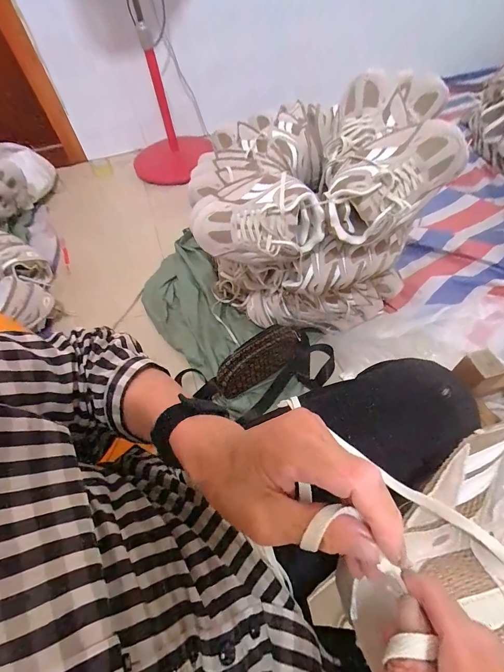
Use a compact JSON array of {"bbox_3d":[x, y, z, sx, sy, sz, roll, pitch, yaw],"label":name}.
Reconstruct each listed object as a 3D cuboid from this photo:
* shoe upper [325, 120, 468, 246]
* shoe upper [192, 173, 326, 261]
[{"bbox_3d":[0.254,-0.291,0.595,0.255,0.090,0.157,-34,88,15],"label":"shoe upper"},{"bbox_3d":[0.005,-0.241,0.668,0.283,0.122,0.132,14,57,14],"label":"shoe upper"}]

